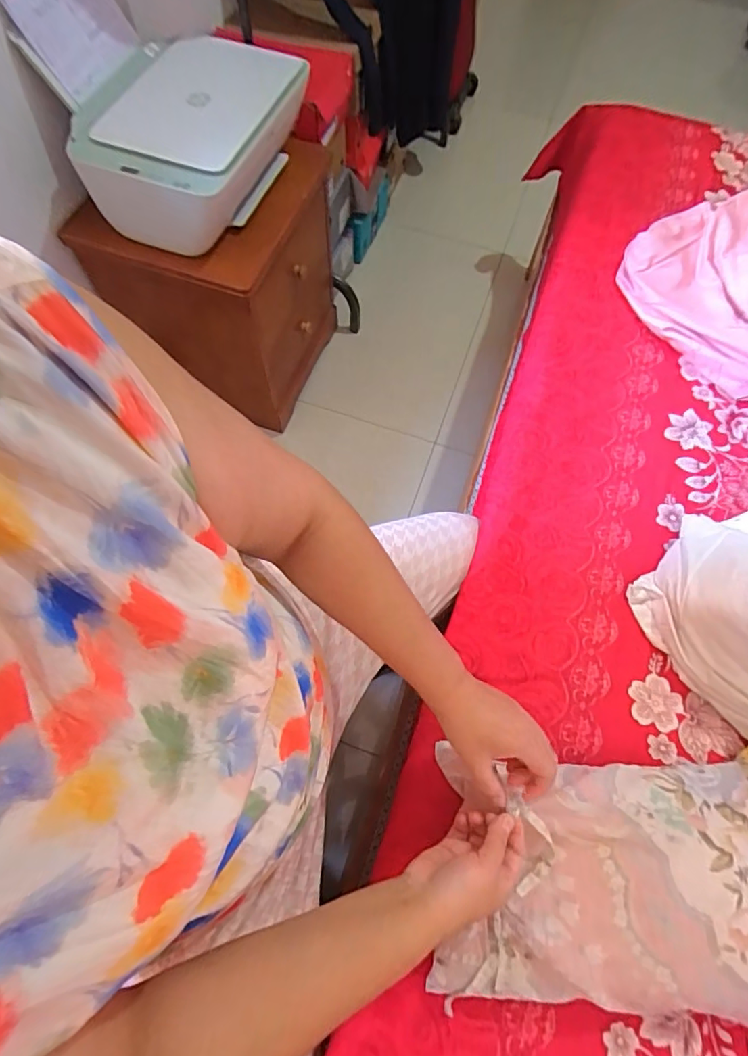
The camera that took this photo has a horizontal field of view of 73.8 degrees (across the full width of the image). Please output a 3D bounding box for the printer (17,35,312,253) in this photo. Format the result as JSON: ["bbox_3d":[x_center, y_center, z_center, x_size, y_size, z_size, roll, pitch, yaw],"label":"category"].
[{"bbox_3d":[-0.344,-0.734,0.944,0.335,0.178,0.395,23,69,9],"label":"printer"}]

